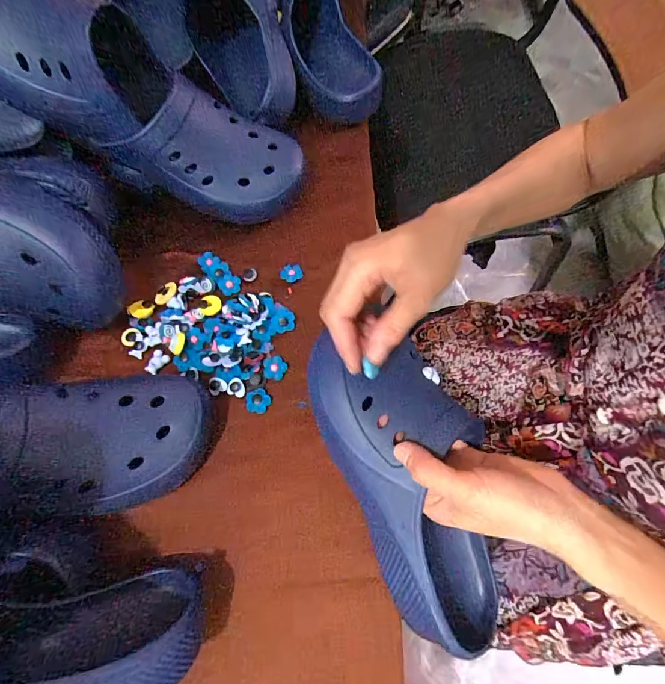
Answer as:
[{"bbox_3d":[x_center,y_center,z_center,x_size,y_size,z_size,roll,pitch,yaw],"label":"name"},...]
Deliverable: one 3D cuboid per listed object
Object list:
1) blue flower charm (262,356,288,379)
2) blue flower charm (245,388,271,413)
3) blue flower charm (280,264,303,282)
[{"bbox_3d":[-0.059,0.027,0.394,0.025,0.004,0.024,-9,70,-1],"label":"blue flower charm"},{"bbox_3d":[-0.075,0.059,0.386,0.025,0.004,0.024,-7,70,0],"label":"blue flower charm"},{"bbox_3d":[-0.046,-0.077,0.429,0.026,0.006,0.022,-11,86,-6],"label":"blue flower charm"}]

